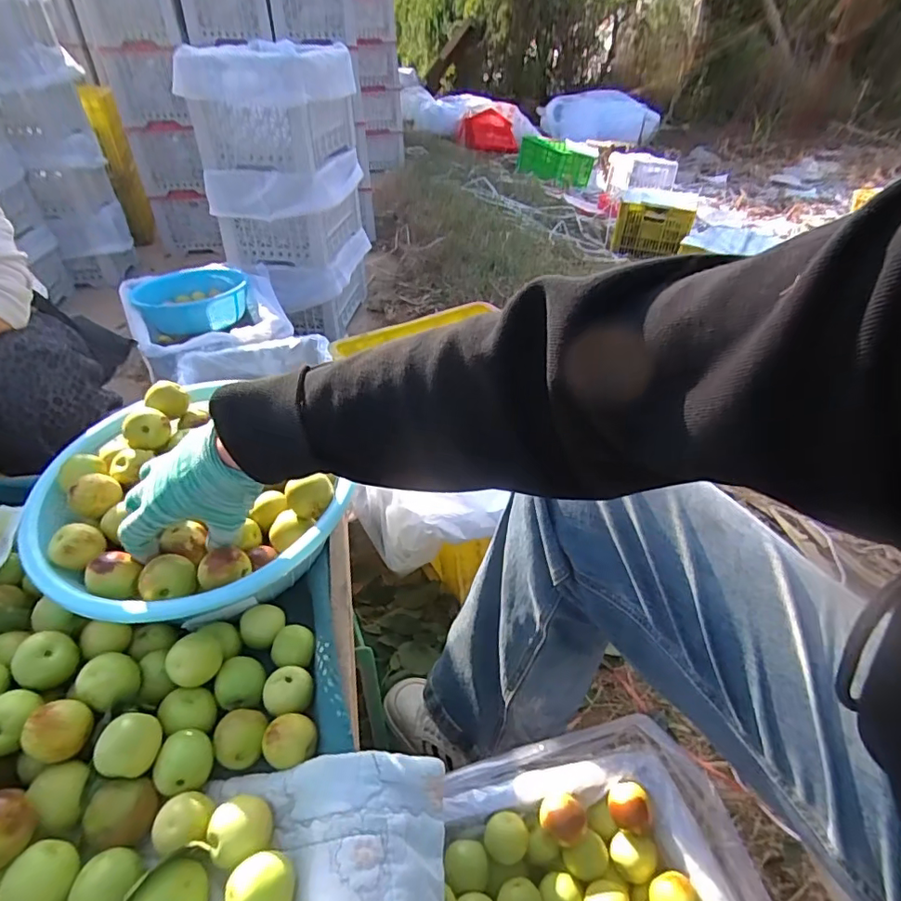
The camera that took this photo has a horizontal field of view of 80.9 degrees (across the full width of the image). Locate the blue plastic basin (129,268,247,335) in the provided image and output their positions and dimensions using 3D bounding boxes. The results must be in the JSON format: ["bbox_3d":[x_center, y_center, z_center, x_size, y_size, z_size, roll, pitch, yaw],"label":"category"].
[{"bbox_3d":[-0.632,-0.370,1.304,0.243,0.082,0.243,-11,39,-15],"label":"blue plastic basin"}]

